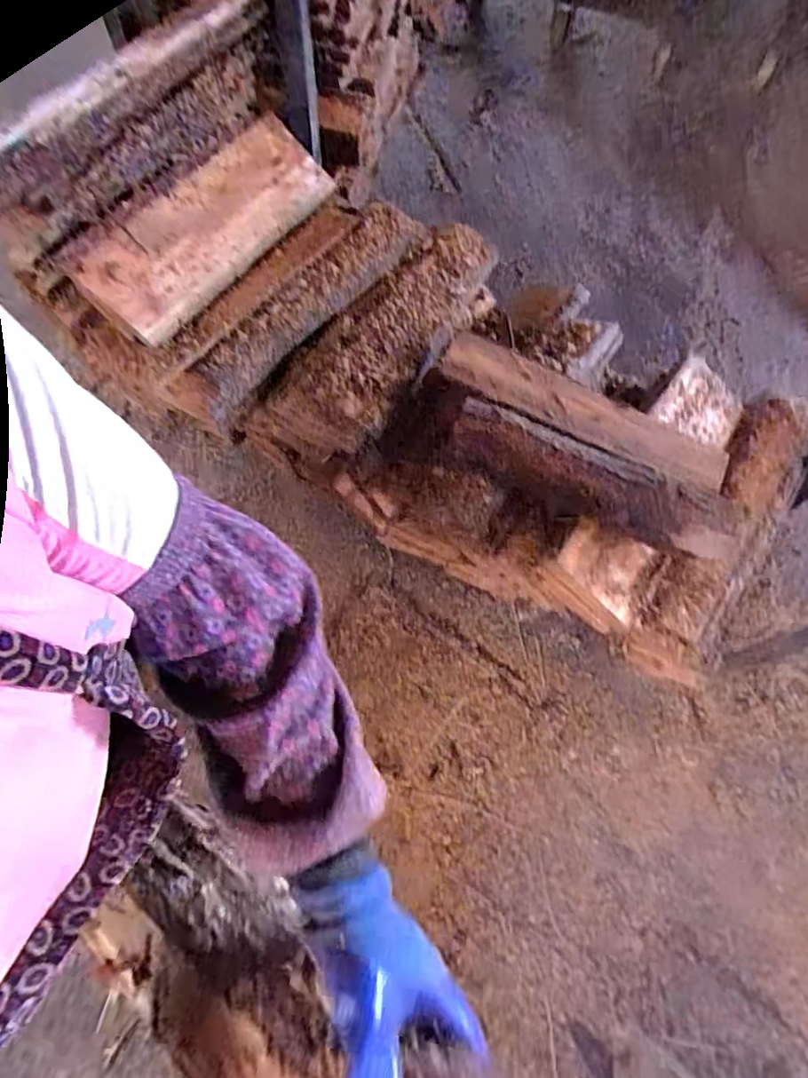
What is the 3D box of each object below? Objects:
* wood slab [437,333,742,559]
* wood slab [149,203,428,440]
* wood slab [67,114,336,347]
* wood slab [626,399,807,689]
[{"bbox_3d":[0.294,-0.145,0.966,0.534,0.077,0.219,25,69,7],"label":"wood slab"},{"bbox_3d":[-0.197,-0.400,1.013,0.522,0.064,0.155,-45,99,-7],"label":"wood slab"},{"bbox_3d":[-0.323,-0.545,1.020,0.195,0.035,0.500,40,72,12],"label":"wood slab"},{"bbox_3d":[0.564,-0.014,1.049,0.143,0.152,0.551,32,72,10],"label":"wood slab"}]

